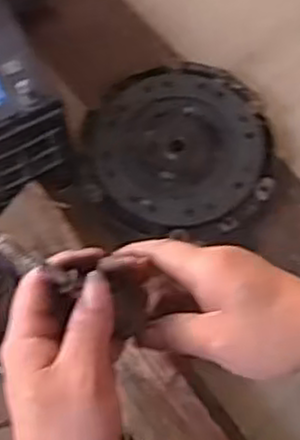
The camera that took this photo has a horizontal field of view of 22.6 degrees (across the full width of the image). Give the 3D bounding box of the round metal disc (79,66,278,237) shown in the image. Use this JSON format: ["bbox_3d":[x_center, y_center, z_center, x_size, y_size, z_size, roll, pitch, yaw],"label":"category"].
[{"bbox_3d":[0.038,-0.093,0.953,0.229,0.028,0.227,-1,68,1],"label":"round metal disc"}]

